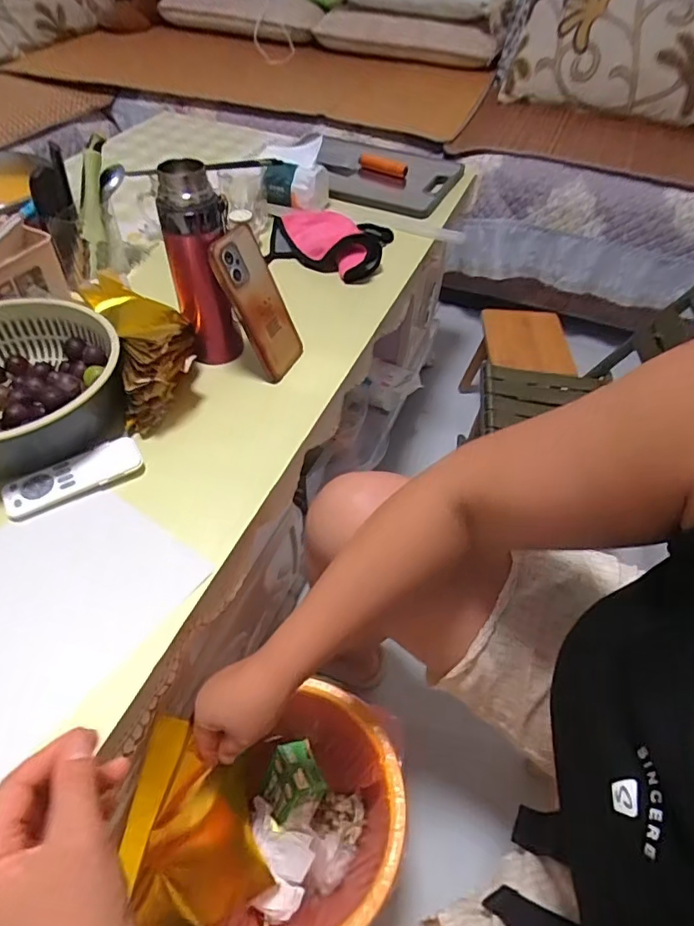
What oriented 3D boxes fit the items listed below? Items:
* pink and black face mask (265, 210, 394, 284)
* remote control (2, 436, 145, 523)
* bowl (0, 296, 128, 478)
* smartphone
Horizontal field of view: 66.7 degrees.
[{"bbox_3d":[-0.035,-0.359,0.833,0.188,0.047,0.157,14,49,9],"label":"pink and black face mask"},{"bbox_3d":[-0.266,0.015,0.517,0.127,0.012,0.048,-27,55,-25],"label":"remote control"},{"bbox_3d":[-0.344,-0.077,0.550,0.212,0.079,0.216,2,48,-2],"label":"bowl"},{"bbox_3d":[-0.099,-0.180,0.602,0.016,0.163,0.072,2,44,29],"label":"smartphone"}]

